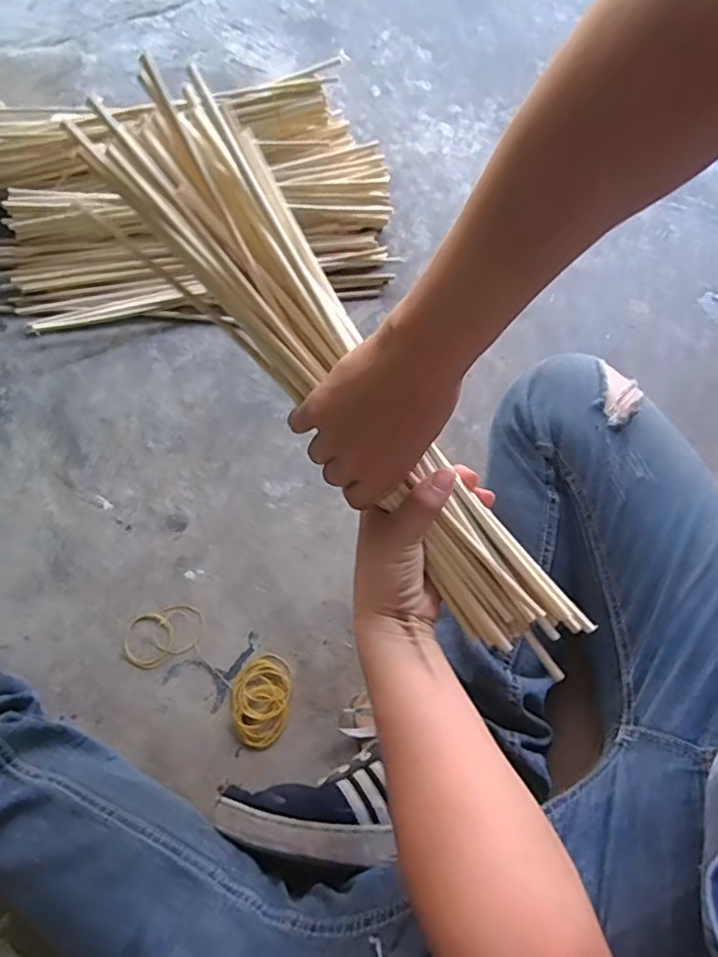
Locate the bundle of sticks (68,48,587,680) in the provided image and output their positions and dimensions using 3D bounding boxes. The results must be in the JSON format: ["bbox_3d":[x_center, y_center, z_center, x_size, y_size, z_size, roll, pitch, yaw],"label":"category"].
[{"bbox_3d":[0.004,-0.058,0.414,0.092,0.051,0.483,-42,98,-18],"label":"bundle of sticks"}]

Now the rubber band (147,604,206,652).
[{"bbox_3d":[-0.182,0.150,0.597,0.049,0.004,0.050,23,68,7],"label":"rubber band"}]

